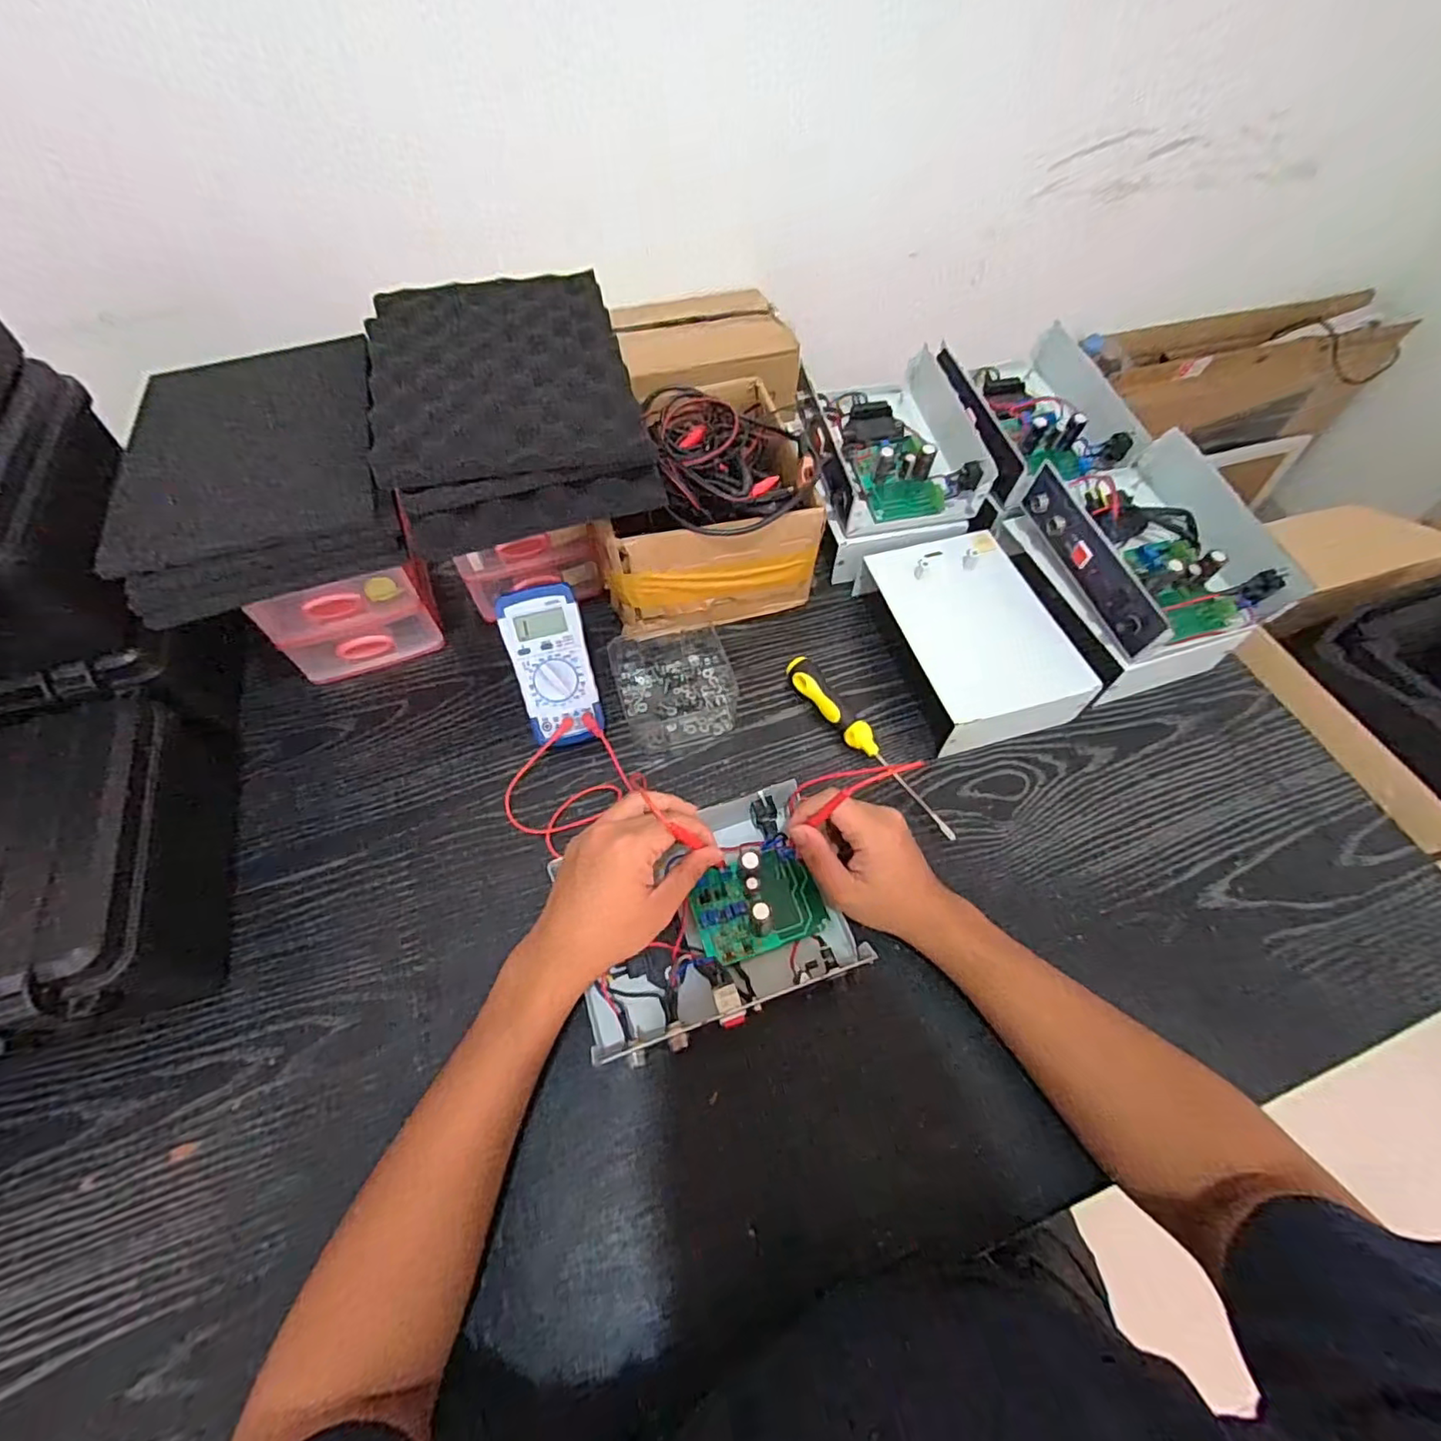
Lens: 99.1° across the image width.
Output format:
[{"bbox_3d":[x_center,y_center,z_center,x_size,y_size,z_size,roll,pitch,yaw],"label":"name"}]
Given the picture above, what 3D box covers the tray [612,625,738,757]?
[{"bbox_3d":[-0.042,-0.039,0.591,0.111,0.032,0.125,-15,61,-9],"label":"tray"}]

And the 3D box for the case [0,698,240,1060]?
[{"bbox_3d":[-0.491,0.120,0.436,0.243,0.127,0.241,-19,61,-11],"label":"case"}]

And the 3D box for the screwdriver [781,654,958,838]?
[{"bbox_3d":[0.133,0.021,0.560,0.024,0.026,0.212,-34,65,-19],"label":"screwdriver"}]

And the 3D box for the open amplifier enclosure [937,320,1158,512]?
[{"bbox_3d":[0.341,-0.335,0.674,0.167,0.057,0.202,-19,61,-11],"label":"open amplifier enclosure"}]

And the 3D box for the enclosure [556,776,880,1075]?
[{"bbox_3d":[-0.014,0.145,0.472,0.200,0.051,0.161,-19,61,-12],"label":"enclosure"}]

